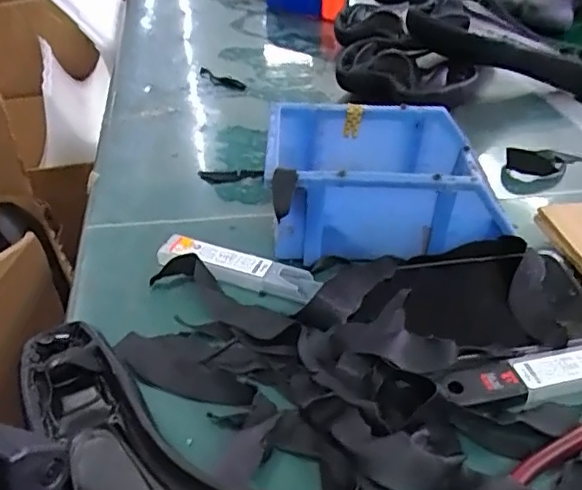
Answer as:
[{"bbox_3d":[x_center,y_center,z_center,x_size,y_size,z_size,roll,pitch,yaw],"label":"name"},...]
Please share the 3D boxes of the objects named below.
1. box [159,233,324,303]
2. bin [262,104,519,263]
[{"bbox_3d":[-0.038,0.013,0.416,0.115,0.007,0.028,14,39,16],"label":"box"},{"bbox_3d":[0.068,-0.049,0.440,0.162,0.061,0.132,2,37,0],"label":"bin"}]

